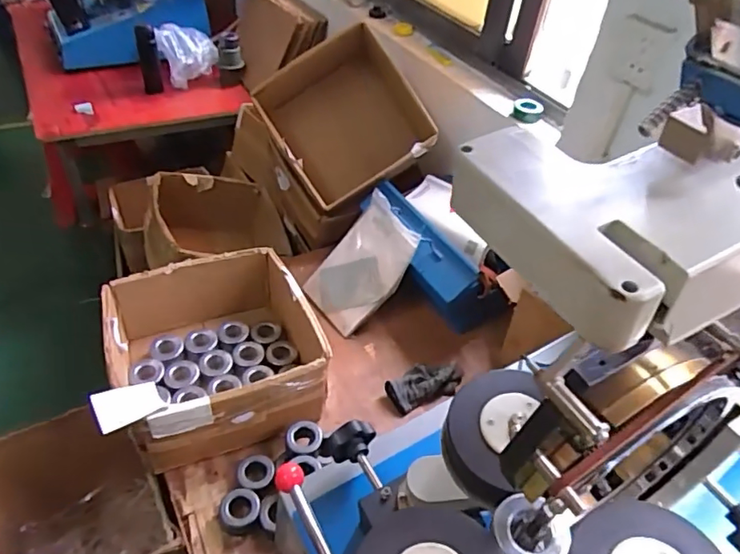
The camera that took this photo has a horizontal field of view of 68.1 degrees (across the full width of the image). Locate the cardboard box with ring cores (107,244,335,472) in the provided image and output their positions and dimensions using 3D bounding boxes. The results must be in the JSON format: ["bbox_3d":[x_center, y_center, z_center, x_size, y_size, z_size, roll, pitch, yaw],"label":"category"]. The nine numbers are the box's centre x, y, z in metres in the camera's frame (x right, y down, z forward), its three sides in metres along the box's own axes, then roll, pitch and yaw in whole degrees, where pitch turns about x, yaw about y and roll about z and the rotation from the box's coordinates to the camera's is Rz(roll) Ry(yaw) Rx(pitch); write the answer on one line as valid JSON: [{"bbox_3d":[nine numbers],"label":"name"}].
[{"bbox_3d":[-0.278,0.136,0.998,0.333,0.174,0.325,-14,46,-21],"label":"cardboard box with ring cores"}]

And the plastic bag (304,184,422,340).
[{"bbox_3d":[-0.018,-0.031,1.196,0.188,0.284,0.052,43,16,35],"label":"plastic bag"}]

